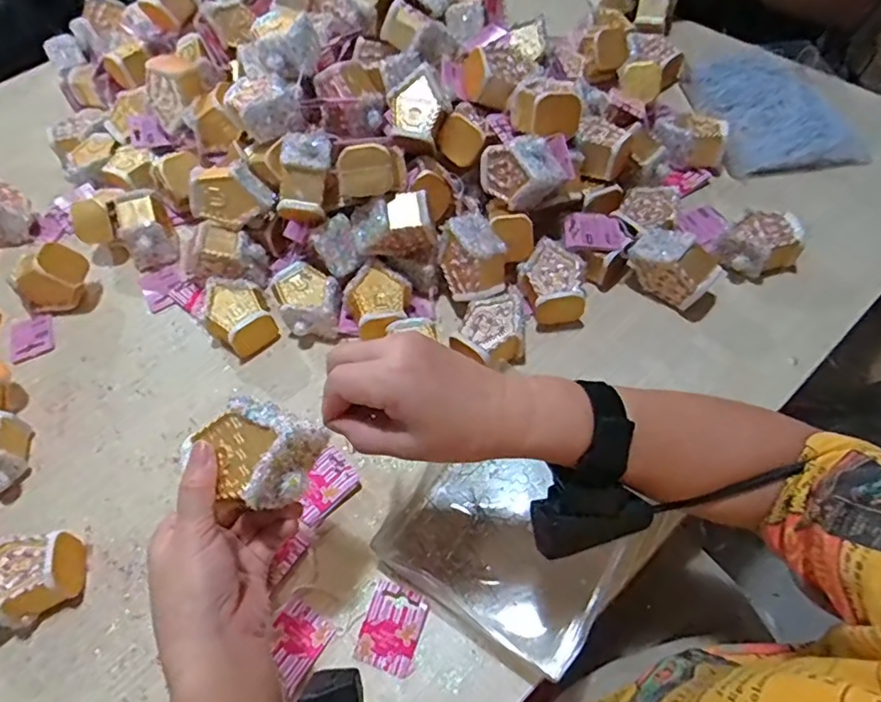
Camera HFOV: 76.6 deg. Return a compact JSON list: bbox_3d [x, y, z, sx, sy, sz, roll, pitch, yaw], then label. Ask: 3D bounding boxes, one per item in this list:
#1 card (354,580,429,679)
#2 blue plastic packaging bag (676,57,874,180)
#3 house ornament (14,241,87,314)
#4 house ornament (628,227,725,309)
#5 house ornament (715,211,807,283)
[{"bbox_3d":[-0.038,0.219,0.440,0.046,0.004,0.058,14,60,12],"label":"card"},{"bbox_3d":[0.429,-0.323,0.744,0.176,0.043,0.225,-11,58,-3],"label":"blue plastic packaging bag"},{"bbox_3d":[-0.441,-0.083,0.634,0.076,0.075,0.045,-8,58,-1],"label":"house ornament"},{"bbox_3d":[0.243,-0.091,0.586,0.085,0.062,0.047,36,67,23],"label":"house ornament"},{"bbox_3d":[0.344,-0.111,0.604,0.081,0.045,0.062,-26,60,-11],"label":"house ornament"}]

